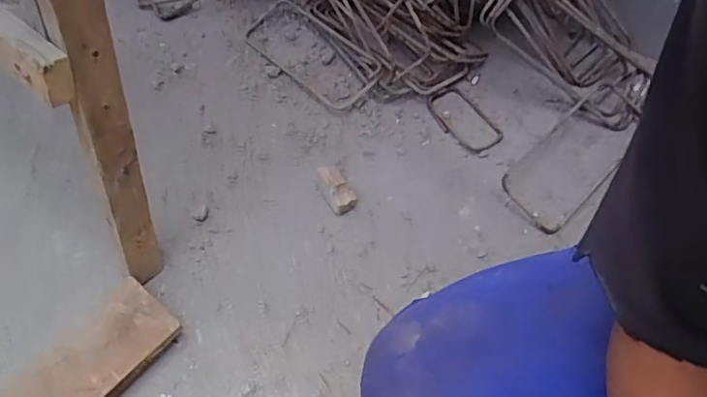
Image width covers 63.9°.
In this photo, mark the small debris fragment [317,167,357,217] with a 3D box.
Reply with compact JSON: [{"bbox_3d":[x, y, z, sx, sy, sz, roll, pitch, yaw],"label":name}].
[{"bbox_3d":[-0.026,-0.016,0.897,0.042,0.032,0.079,-23,58,-12],"label":"small debris fragment"}]

